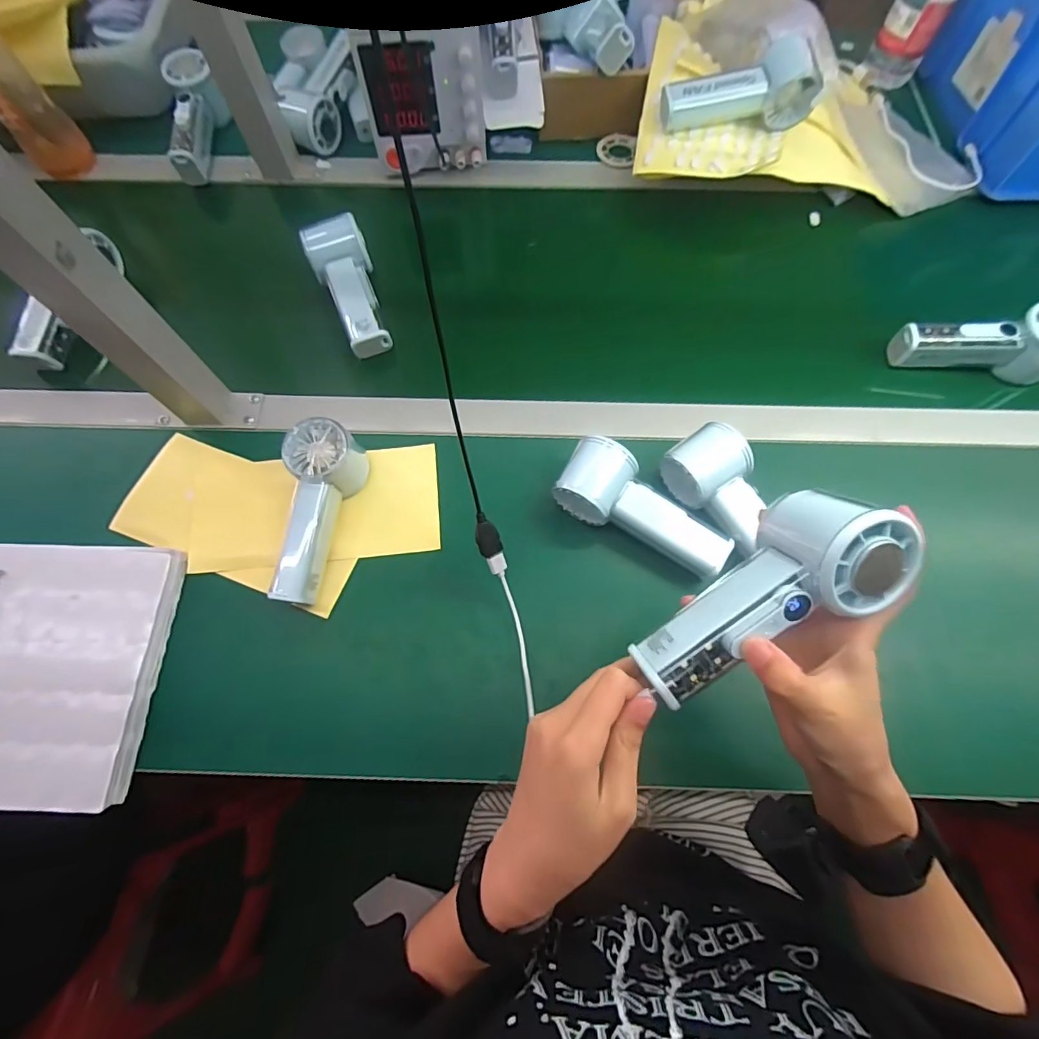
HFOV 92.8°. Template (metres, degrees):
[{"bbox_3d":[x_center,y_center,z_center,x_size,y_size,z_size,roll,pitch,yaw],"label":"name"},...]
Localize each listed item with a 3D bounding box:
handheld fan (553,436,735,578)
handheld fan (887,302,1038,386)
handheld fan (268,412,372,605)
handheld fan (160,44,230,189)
[{"bbox_3d":[0.101,-0.004,0.412,0.150,0.047,0.061,37,73,13],"label":"handheld fan"},{"bbox_3d":[0.448,-0.165,0.477,0.144,0.067,0.054,-2,69,-1],"label":"handheld fan"},{"bbox_3d":[-0.173,-0.006,0.423,0.053,0.062,0.151,7,83,2],"label":"handheld fan"},{"bbox_3d":[-0.391,-0.489,0.598,0.055,0.055,0.161,-11,69,-5],"label":"handheld fan"}]

